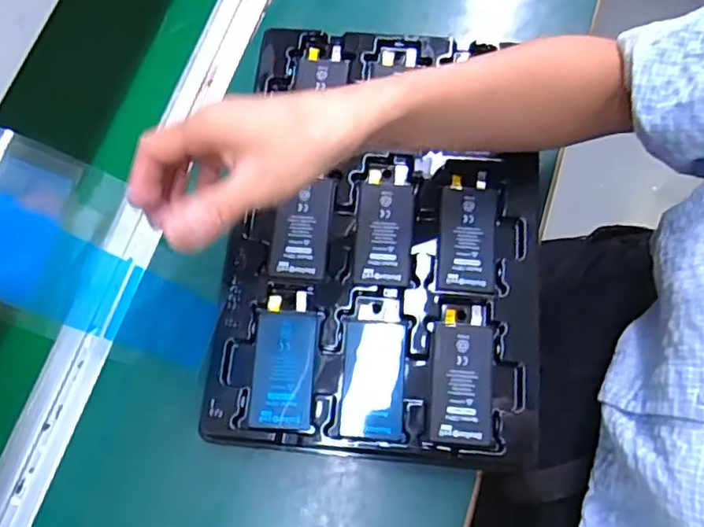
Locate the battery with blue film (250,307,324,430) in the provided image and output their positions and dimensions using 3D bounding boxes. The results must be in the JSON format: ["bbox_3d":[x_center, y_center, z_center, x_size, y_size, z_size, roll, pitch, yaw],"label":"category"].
[{"bbox_3d":[-0.048,0.074,0.439,0.046,0.004,0.083,4,72,3],"label":"battery with blue film"}]

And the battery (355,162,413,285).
[{"bbox_3d":[0.026,-0.031,0.469,0.041,0.004,0.096,3,72,3],"label":"battery"}]

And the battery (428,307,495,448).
[{"bbox_3d":[0.078,0.079,0.435,0.043,0.004,0.093,5,72,4],"label":"battery"}]

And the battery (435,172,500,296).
[{"bbox_3d":[0.088,-0.023,0.466,0.043,0.005,0.095,6,72,4],"label":"battery"}]

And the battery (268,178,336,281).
[{"bbox_3d":[-0.038,-0.027,0.468,0.043,0.008,0.077,6,72,4],"label":"battery"}]

